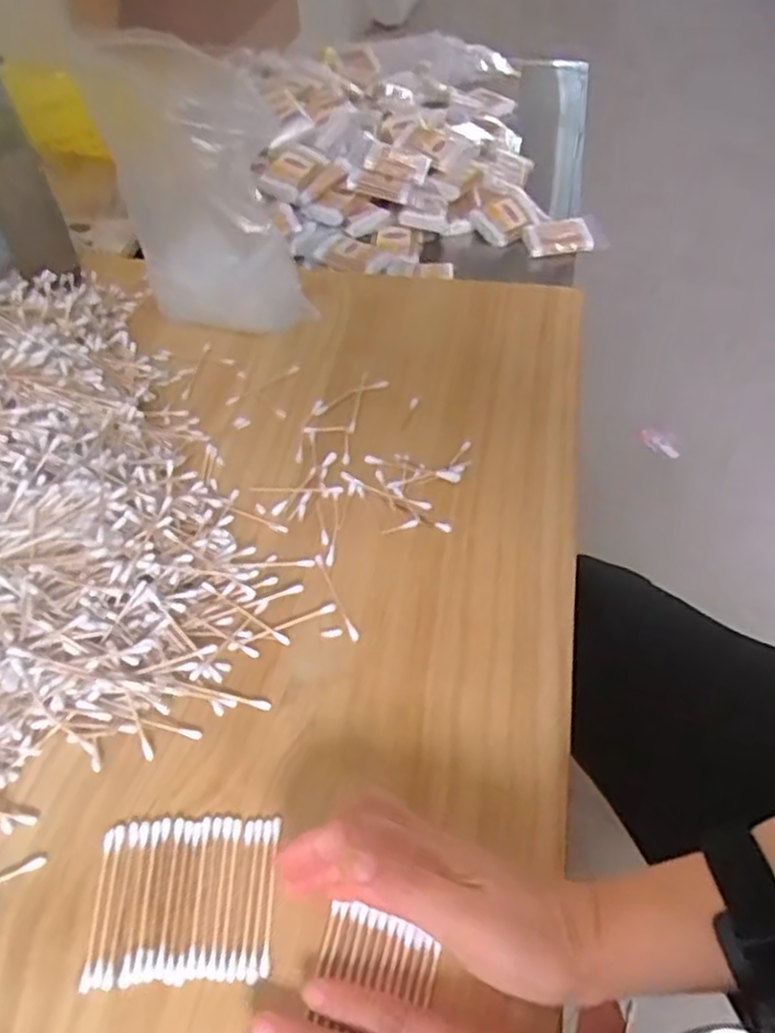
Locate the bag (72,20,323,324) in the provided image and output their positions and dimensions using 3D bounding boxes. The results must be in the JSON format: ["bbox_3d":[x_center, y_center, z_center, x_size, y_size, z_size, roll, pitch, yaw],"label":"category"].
[{"bbox_3d":[-0.131,-0.232,0.556,0.143,0.229,0.102,-13,48,-9],"label":"bag"}]

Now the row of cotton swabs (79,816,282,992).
[{"bbox_3d":[-0.098,0.184,0.352,0.085,0.004,0.073,-2,47,0],"label":"row of cotton swabs"}]

